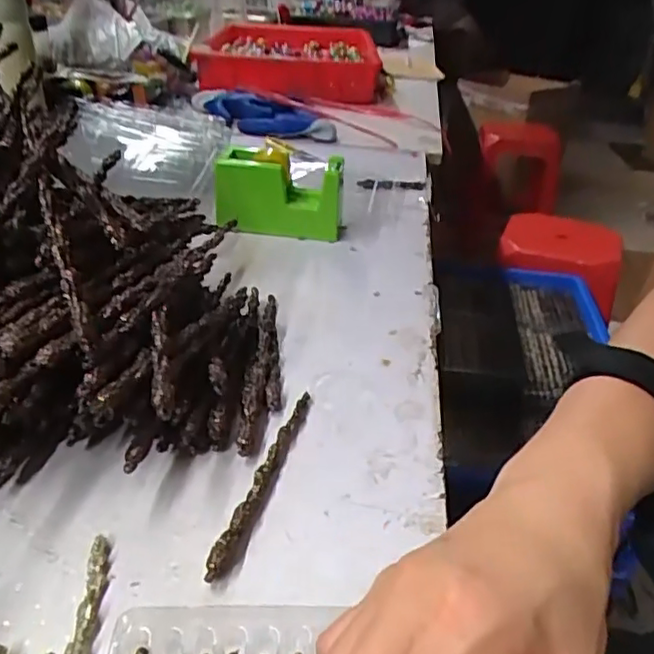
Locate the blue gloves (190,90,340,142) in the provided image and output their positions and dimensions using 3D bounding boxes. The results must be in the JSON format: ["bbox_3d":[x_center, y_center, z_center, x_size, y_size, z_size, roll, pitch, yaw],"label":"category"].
[{"bbox_3d":[-0.118,-0.352,1.002,0.292,0.042,0.106,24,38,30],"label":"blue gloves"}]

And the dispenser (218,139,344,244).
[{"bbox_3d":[-0.050,-0.142,0.659,0.133,0.086,0.049,4,32,2],"label":"dispenser"}]

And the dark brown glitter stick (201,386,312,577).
[{"bbox_3d":[-0.034,0.084,0.354,0.011,0.010,0.148,12,33,14],"label":"dark brown glitter stick"}]

